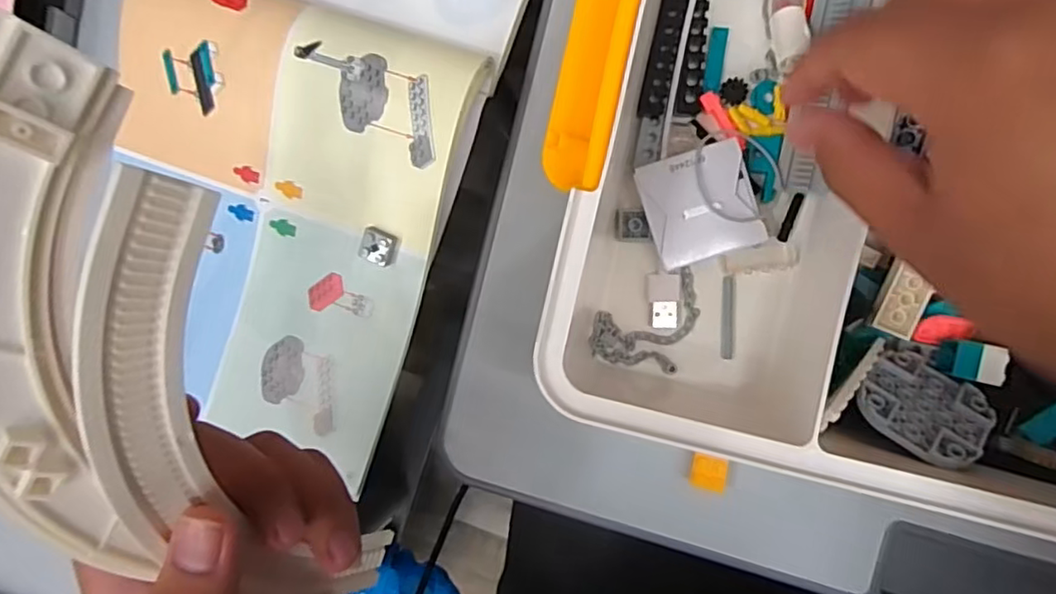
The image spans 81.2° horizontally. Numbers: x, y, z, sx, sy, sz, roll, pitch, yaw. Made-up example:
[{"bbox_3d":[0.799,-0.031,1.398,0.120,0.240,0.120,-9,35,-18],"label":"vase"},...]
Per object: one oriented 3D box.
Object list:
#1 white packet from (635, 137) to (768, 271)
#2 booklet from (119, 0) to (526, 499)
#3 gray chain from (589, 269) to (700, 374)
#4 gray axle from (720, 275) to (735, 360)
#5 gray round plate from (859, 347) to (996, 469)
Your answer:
[{"bbox_3d":[0.079,-0.042,0.281,0.048,0.004,0.049,-17,91,9],"label":"white packet"},{"bbox_3d":[-0.100,-0.152,0.316,0.190,0.036,0.478,20,91,8],"label":"booklet"},{"bbox_3d":[0.057,0.009,0.300,0.047,0.004,0.050,10,90,8],"label":"gray chain"},{"bbox_3d":[0.096,0.010,0.295,0.006,0.004,0.039,2,89,8],"label":"gray axle"},{"bbox_3d":[0.164,0.045,0.255,0.048,0.004,0.048,-34,58,-32],"label":"gray round plate"}]

